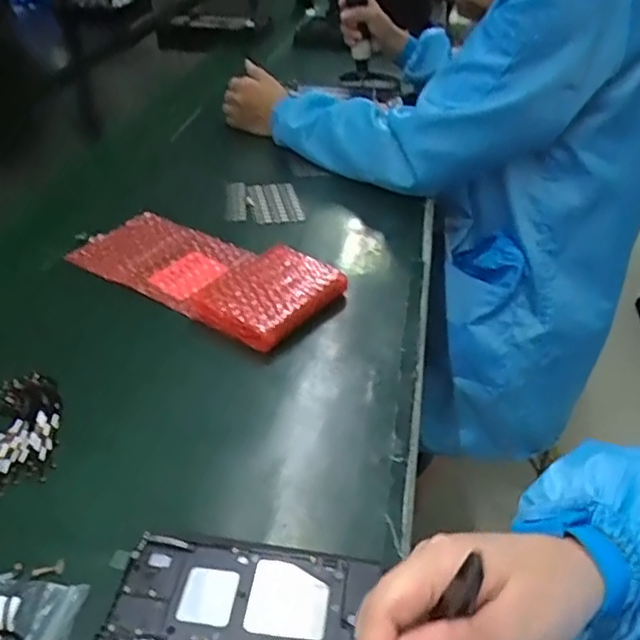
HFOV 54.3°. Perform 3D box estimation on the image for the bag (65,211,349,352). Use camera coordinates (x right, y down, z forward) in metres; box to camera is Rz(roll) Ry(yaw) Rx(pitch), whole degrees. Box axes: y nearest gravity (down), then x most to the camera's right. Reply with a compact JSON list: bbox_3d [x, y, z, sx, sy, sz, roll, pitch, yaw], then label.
[{"bbox_3d":[-0.122,-0.052,0.640,0.273,0.030,0.119,21,42,27],"label":"bag"}]

